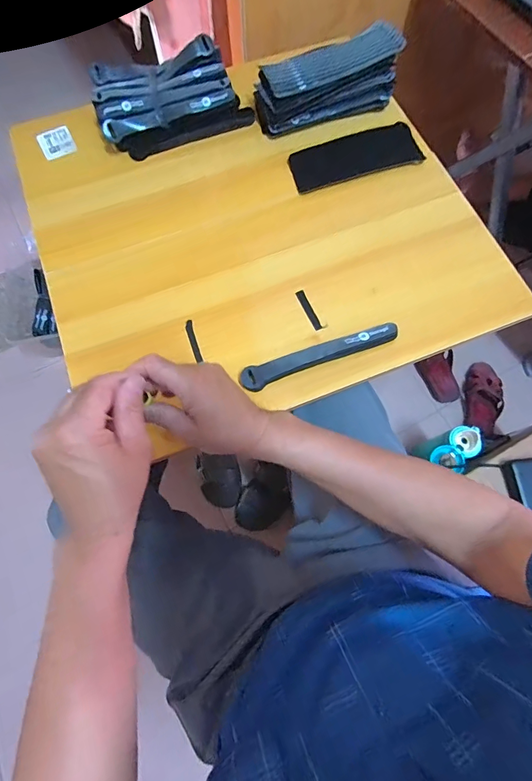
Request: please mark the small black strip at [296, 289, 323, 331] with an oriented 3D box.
[{"bbox_3d":[0.056,-0.106,0.498,0.011,0.004,0.061,-23,73,-7],"label":"small black strip"}]

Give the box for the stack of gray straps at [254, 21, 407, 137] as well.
[{"bbox_3d":[0.090,-0.452,0.557,0.204,0.075,0.058,-19,73,-5],"label":"stack of gray straps"}]

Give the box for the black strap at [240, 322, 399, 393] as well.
[{"bbox_3d":[0.067,-0.041,0.460,0.197,0.012,0.028,-19,73,-6],"label":"black strap"}]

